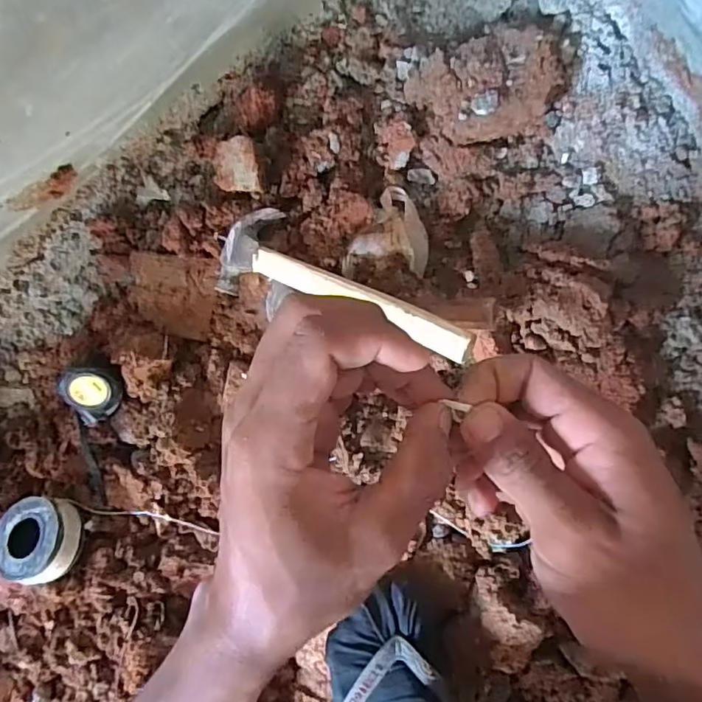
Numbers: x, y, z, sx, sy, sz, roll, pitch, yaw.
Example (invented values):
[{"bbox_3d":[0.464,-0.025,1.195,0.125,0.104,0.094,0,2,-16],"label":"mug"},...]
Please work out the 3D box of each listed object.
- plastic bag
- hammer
[{"bbox_3d":[0.039,-0.128,0.589,0.087,0.025,0.091,3,87,9],"label":"plastic bag"},{"bbox_3d":[-0.013,-0.059,0.523,0.280,0.022,0.093,26,93,25],"label":"hammer"}]

